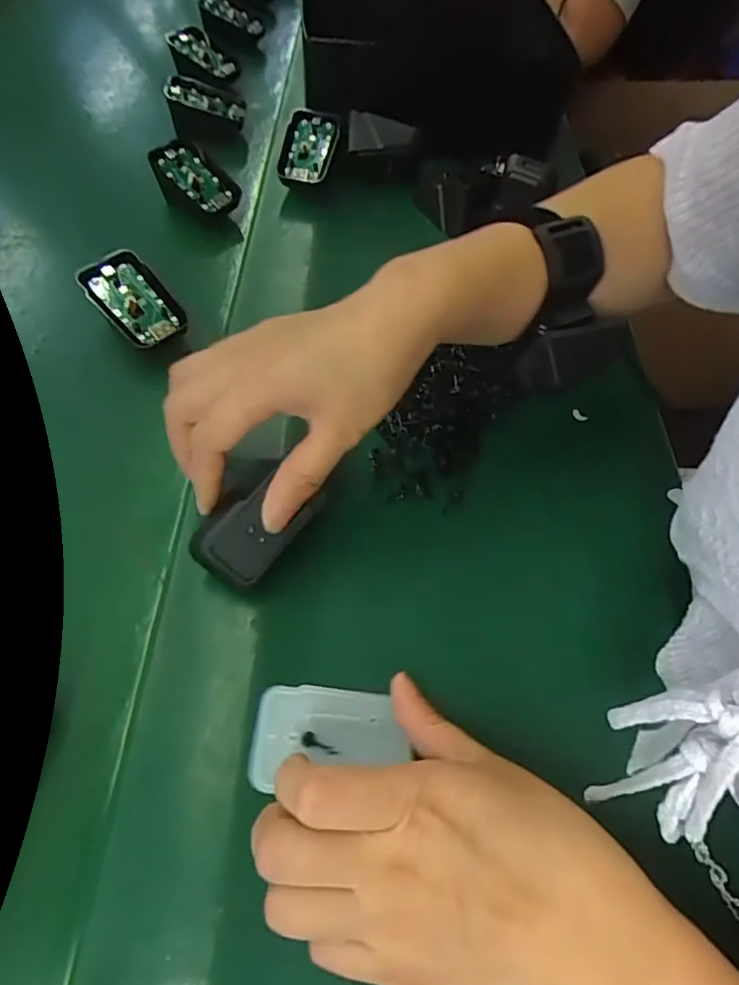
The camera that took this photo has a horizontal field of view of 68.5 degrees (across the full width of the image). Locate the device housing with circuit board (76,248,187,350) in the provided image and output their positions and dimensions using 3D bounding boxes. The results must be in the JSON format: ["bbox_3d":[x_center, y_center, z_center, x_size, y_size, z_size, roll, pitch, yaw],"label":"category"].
[{"bbox_3d":[-0.157,-0.128,0.362,0.042,0.009,0.069,-41,88,-19],"label":"device housing with circuit board"}]

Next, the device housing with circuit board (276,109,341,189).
[{"bbox_3d":[-0.051,-0.296,0.463,0.045,0.012,0.073,15,77,5],"label":"device housing with circuit board"}]

